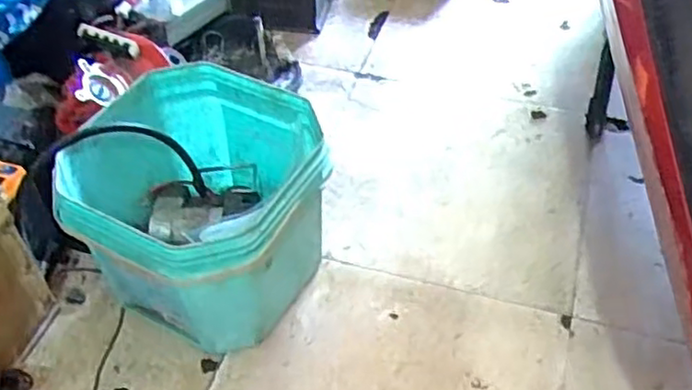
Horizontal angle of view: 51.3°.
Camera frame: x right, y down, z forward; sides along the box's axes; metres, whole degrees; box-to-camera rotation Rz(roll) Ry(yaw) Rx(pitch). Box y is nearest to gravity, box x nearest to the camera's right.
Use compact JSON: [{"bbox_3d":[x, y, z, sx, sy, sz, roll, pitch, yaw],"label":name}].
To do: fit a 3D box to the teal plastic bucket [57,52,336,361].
[{"bbox_3d":[-0.173,0.023,0.892,0.282,0.225,0.267,0,48,0],"label":"teal plastic bucket"}]

